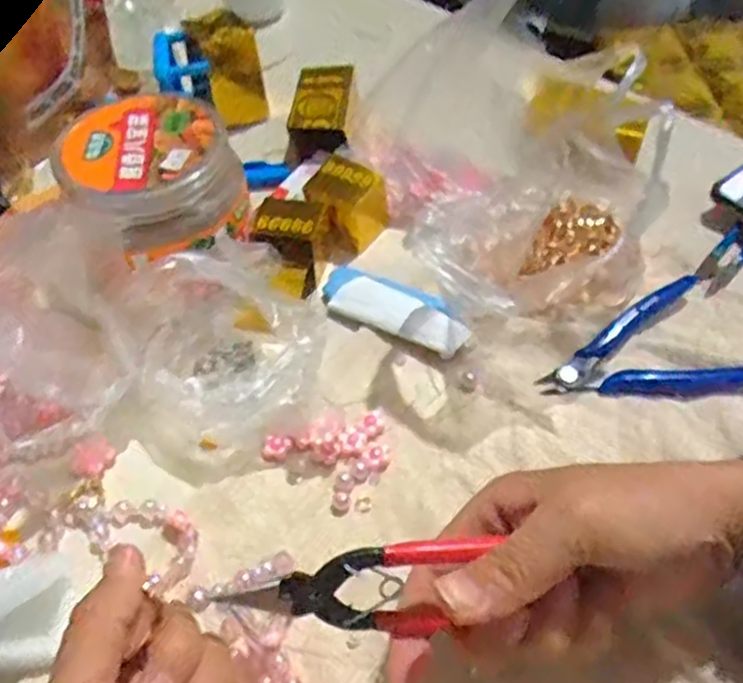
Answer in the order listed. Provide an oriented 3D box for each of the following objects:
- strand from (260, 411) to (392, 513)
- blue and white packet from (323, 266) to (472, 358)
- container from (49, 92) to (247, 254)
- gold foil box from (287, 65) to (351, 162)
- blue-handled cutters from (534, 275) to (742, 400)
[{"bbox_3d":[-0.019,0.055,0.397,0.056,0.008,0.057,34,60,26],"label":"strand"},{"bbox_3d":[0.013,-0.023,0.455,0.102,0.015,0.035,28,57,22],"label":"blue and white packet"},{"bbox_3d":[-0.129,-0.101,0.437,0.100,0.042,0.101,-2,50,2],"label":"container"},{"bbox_3d":[-0.036,-0.173,0.564,0.050,0.039,0.083,1,51,3],"label":"gold foil box"},{"bbox_3d":[0.155,0.005,0.430,0.116,0.012,0.080,-14,52,-9],"label":"blue-handled cutters"}]

